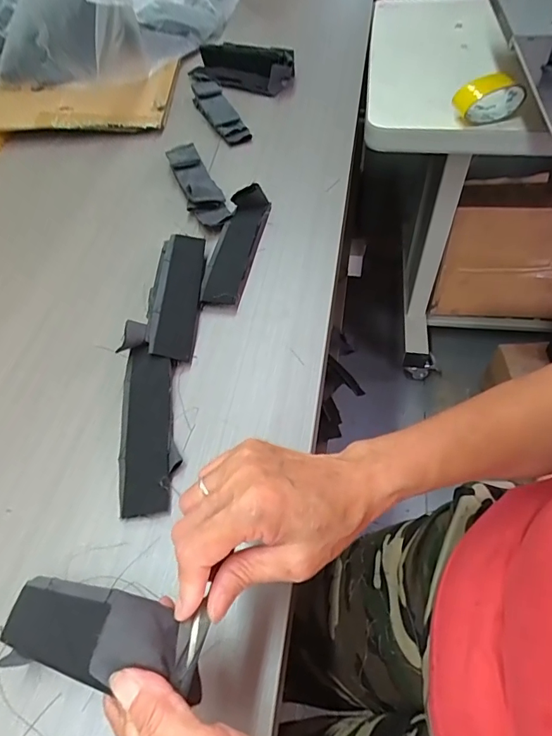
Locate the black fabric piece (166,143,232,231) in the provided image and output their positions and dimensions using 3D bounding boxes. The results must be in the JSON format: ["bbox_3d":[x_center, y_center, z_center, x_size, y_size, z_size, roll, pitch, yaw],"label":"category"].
[{"bbox_3d":[-0.111,-0.260,0.631,0.050,0.023,0.200,-17,56,-9],"label":"black fabric piece"}]

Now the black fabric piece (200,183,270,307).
[{"bbox_3d":[-0.050,-0.154,0.544,0.052,0.037,0.182,8,56,9],"label":"black fabric piece"}]

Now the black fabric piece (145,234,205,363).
[{"bbox_3d":[-0.112,-0.085,0.503,0.050,0.029,0.179,-3,55,2],"label":"black fabric piece"}]

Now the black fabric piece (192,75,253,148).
[{"bbox_3d":[-0.109,-0.457,0.773,0.051,0.022,0.261,-19,56,-10],"label":"black fabric piece"}]

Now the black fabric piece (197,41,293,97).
[{"bbox_3d":[-0.074,-0.570,0.836,0.211,0.044,0.101,28,61,21],"label":"black fabric piece"}]

